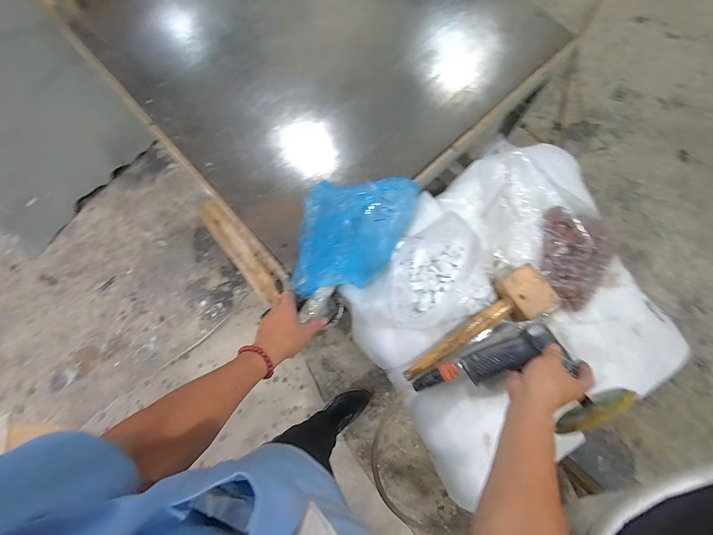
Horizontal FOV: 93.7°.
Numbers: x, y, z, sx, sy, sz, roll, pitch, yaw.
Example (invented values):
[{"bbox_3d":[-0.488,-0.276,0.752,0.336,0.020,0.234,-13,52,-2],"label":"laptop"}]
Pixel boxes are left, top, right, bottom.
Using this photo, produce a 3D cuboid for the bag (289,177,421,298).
[{"bbox_3d":[-0.005,-0.052,0.575,0.189,0.077,0.224,8,78,3],"label":"bag"}]

